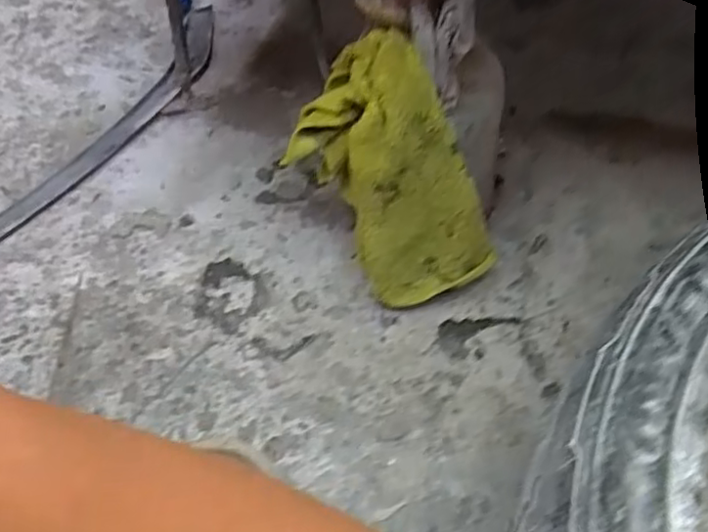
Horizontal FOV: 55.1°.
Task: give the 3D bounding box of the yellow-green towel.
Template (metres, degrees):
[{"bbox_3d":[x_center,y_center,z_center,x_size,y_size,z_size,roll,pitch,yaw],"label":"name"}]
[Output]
[{"bbox_3d":[0.034,-0.065,0.617,0.170,0.255,0.093,31,60,24],"label":"yellow-green towel"}]

